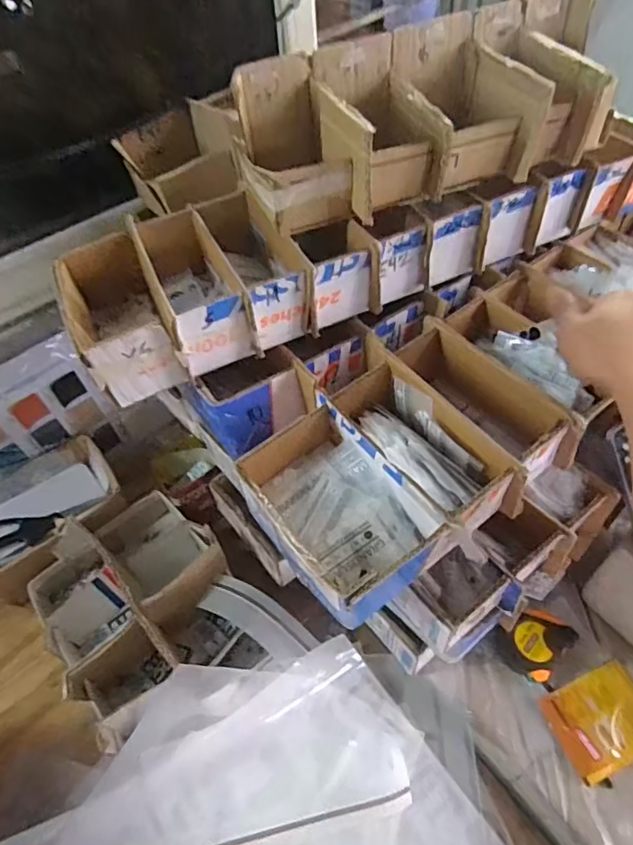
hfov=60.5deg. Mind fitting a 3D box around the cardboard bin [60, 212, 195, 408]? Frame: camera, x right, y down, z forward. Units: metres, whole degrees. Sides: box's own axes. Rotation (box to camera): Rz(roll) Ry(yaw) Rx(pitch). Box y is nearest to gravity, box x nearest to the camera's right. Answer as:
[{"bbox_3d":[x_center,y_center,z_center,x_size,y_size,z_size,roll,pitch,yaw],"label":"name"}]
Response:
[{"bbox_3d":[-0.182,-0.100,0.501,0.077,0.069,0.173,-20,53,-11],"label":"cardboard bin"}]

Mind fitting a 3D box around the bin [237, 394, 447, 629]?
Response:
[{"bbox_3d":[0.017,0.074,0.447,0.108,0.066,0.154,-33,56,-19],"label":"bin"}]

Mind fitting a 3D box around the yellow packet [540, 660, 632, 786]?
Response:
[{"bbox_3d":[0.306,0.316,0.579,0.108,0.006,0.084,-21,53,-11],"label":"yellow packet"}]

